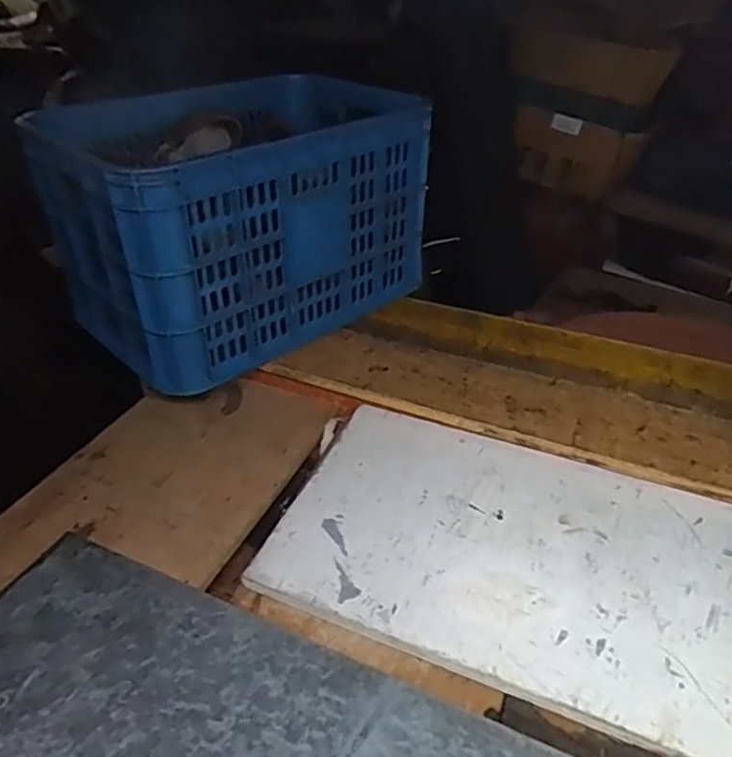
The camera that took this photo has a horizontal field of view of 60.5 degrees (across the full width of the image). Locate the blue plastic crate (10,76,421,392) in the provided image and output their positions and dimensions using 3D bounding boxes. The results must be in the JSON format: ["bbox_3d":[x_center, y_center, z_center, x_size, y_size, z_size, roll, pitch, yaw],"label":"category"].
[{"bbox_3d":[-0.183,-0.250,0.991,0.314,0.311,0.519,28,46,33],"label":"blue plastic crate"}]

